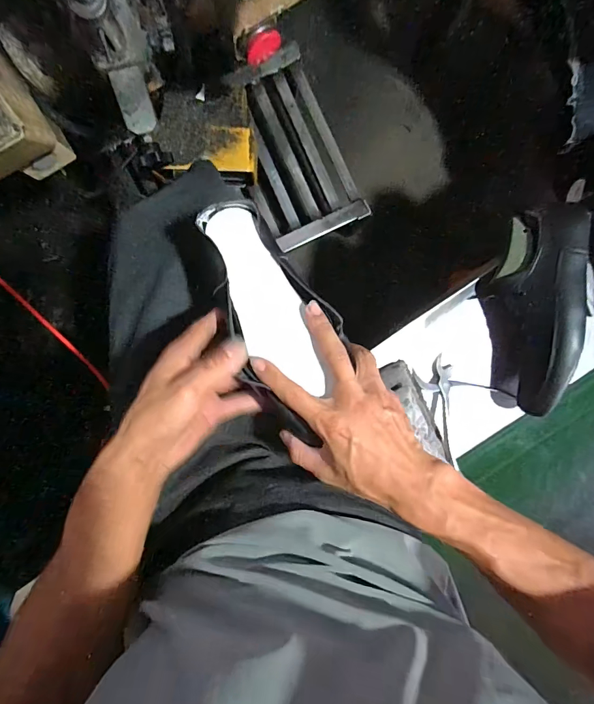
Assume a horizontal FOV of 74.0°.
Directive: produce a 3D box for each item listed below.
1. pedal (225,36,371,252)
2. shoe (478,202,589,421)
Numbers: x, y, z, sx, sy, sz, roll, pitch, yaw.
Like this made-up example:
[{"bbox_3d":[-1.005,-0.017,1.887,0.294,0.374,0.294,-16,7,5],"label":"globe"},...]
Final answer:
[{"bbox_3d":[-0.018,-0.511,0.997,0.242,0.060,0.474,-24,92,4],"label":"pedal"},{"bbox_3d":[0.329,-0.056,0.564,0.094,0.112,0.279,-5,96,-3],"label":"shoe"}]

